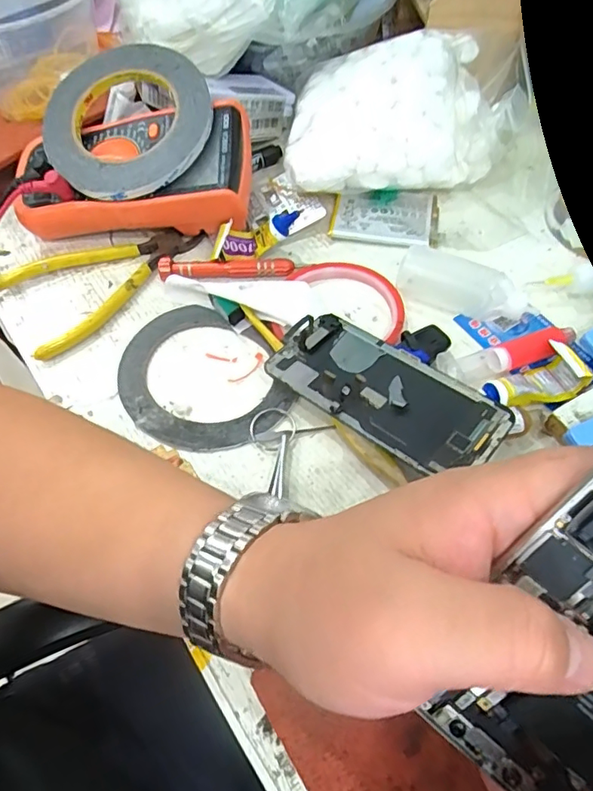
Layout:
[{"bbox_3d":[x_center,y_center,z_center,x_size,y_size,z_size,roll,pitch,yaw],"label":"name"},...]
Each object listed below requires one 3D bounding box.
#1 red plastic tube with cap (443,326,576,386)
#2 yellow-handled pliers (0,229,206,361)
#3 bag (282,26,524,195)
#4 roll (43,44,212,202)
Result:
[{"bbox_3d":[0.135,-0.024,0.338,0.082,0.019,0.020,-16,58,-6],"label":"red plastic tube with cap"},{"bbox_3d":[-0.140,-0.093,0.394,0.144,0.010,0.086,-33,63,-17],"label":"yellow-handled pliers"},{"bbox_3d":[0.079,-0.216,0.416,0.172,0.077,0.106,-3,58,0],"label":"bag"},{"bbox_3d":[-0.124,-0.205,0.388,0.125,0.013,0.130,-3,75,10],"label":"roll"}]

